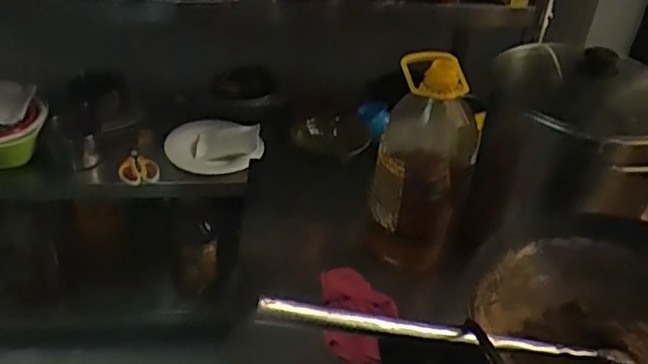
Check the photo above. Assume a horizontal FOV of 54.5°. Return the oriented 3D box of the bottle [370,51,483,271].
[{"bbox_3d":[0.162,-0.018,1.037,0.150,0.354,0.134,12,37,10],"label":"bottle"}]

